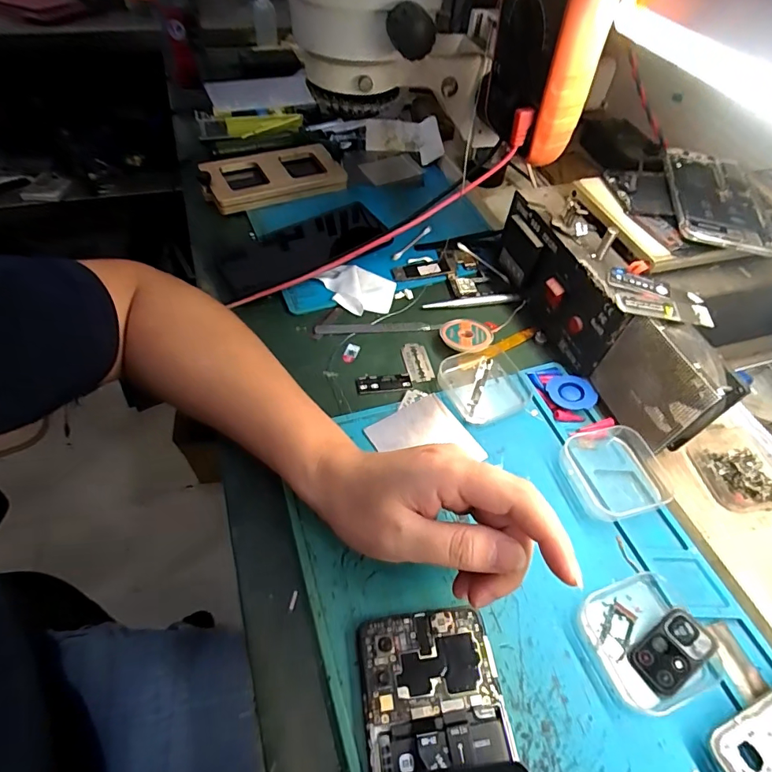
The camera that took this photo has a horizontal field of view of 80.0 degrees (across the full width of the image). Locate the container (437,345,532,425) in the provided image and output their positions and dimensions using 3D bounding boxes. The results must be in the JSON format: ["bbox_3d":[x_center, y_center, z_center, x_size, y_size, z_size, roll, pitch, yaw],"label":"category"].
[{"bbox_3d":[0.083,-0.003,0.376,0.069,0.013,0.063,-19,56,-18],"label":"container"}]

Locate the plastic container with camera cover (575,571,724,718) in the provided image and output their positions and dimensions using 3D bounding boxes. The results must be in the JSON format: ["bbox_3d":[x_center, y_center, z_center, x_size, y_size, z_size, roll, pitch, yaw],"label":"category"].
[{"bbox_3d":[0.151,0.145,0.265,0.065,0.016,0.063,-14,55,-15],"label":"plastic container with camera cover"}]

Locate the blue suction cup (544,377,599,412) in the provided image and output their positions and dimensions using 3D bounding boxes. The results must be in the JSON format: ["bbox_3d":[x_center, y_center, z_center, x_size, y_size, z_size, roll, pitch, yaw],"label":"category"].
[{"bbox_3d":[0.148,0.006,0.370,0.036,0.011,0.033,2,52,-3],"label":"blue suction cup"}]

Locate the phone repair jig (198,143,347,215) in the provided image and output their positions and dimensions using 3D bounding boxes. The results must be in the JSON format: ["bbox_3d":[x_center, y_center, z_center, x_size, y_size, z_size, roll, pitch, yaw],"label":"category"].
[{"bbox_3d":[-0.134,-0.248,0.540,0.160,0.027,0.084,-22,57,-20],"label":"phone repair jig"}]

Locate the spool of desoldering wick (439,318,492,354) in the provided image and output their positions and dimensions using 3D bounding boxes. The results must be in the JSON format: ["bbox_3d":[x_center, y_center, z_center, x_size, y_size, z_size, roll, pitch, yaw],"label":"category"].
[{"bbox_3d":[0.072,-0.045,0.409,0.045,0.012,0.042,2,52,-3],"label":"spool of desoldering wick"}]

